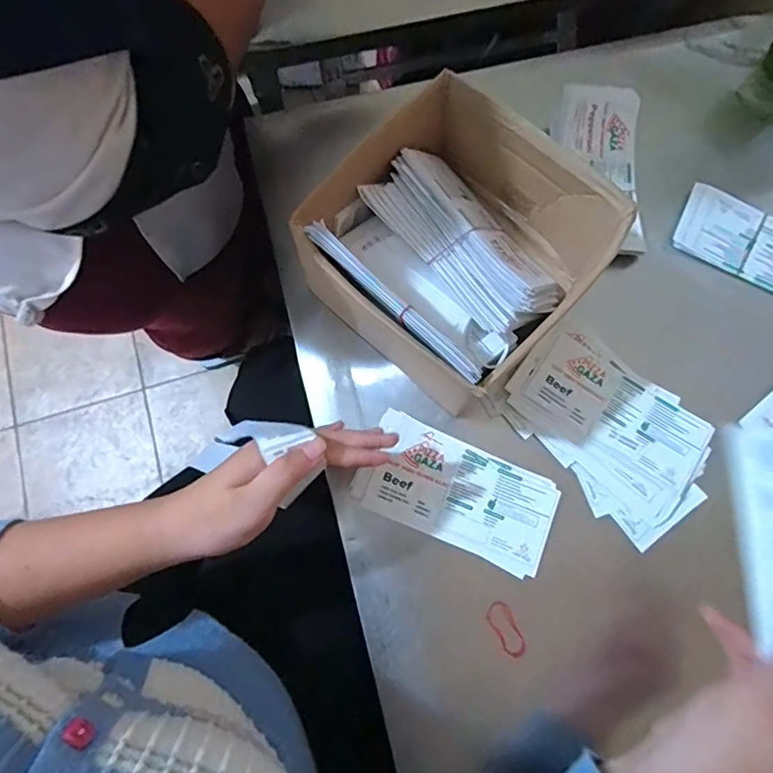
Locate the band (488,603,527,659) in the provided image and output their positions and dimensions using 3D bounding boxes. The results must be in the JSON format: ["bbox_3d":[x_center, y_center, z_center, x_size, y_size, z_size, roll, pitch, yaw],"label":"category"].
[{"bbox_3d":[0.094,0.188,0.396,0.020,0.005,0.042,-29,77,-6],"label":"band"}]

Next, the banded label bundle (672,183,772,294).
[{"bbox_3d":[0.346,-0.127,0.469,0.156,0.011,0.075,27,78,7],"label":"banded label bundle"}]

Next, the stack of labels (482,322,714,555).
[{"bbox_3d":[0.186,0.034,0.428,0.113,0.007,0.173,-44,79,-9],"label":"stack of labels"}]

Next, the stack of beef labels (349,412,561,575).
[{"bbox_3d":[0.058,0.086,0.416,0.155,0.011,0.080,24,77,7],"label":"stack of beef labels"}]

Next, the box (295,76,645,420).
[{"bbox_3d":[0.057,-0.108,0.408,0.183,0.114,0.171,41,80,10],"label":"box"}]

